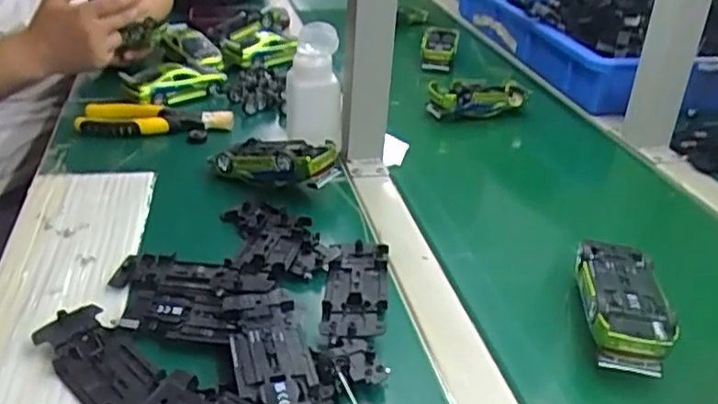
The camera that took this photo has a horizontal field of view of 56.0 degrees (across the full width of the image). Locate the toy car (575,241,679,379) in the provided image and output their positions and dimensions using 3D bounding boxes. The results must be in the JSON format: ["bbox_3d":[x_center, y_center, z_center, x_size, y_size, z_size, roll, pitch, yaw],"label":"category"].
[{"bbox_3d":[0.191,0.072,0.494,0.055,0.035,0.118,9,30,10],"label":"toy car"}]

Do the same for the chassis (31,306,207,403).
[{"bbox_3d":[-0.150,0.106,0.419,0.050,0.017,0.136,-24,39,-39],"label":"chassis"}]

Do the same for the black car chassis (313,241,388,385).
[{"bbox_3d":[-0.003,0.074,0.492,0.046,0.015,0.158,4,29,1],"label":"black car chassis"}]

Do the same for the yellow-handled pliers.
[{"bbox_3d":[-0.232,-0.098,0.770,0.167,0.016,0.062,0,29,-5],"label":"yellow-handled pliers"}]

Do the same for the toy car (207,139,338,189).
[{"bbox_3d":[-0.082,-0.039,0.653,0.130,0.039,0.049,3,26,27],"label":"toy car"}]

